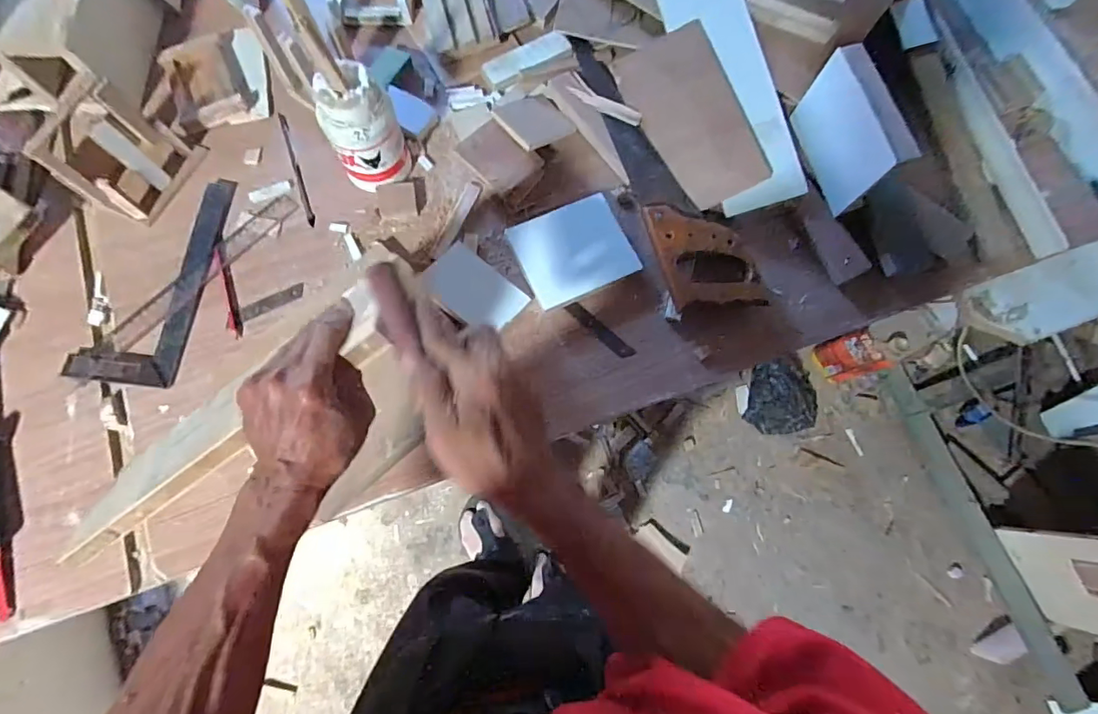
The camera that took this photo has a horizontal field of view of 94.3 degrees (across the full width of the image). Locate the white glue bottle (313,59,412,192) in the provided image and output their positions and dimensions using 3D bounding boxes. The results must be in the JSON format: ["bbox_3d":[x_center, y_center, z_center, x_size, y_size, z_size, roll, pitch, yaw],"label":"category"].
[{"bbox_3d":[-0.205,-0.250,0.566,0.079,0.127,0.066,-25,79,-8],"label":"white glue bottle"}]

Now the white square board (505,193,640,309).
[{"bbox_3d":[0.029,-0.125,0.605,0.126,0.015,0.111,-23,78,-8],"label":"white square board"}]

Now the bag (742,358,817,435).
[{"bbox_3d":[0.601,0.100,1.298,0.196,0.082,0.187,8,76,-1],"label":"bag"}]

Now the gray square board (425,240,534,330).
[{"bbox_3d":[-0.084,-0.075,0.574,0.106,0.007,0.072,38,68,2],"label":"gray square board"}]

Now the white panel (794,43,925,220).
[{"bbox_3d":[0.340,-0.255,0.584,0.031,0.117,0.145,-15,77,-6],"label":"white panel"}]

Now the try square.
[{"bbox_3d":[-0.445,-0.094,0.583,0.109,0.008,0.255,10,76,0],"label":"try square"}]

